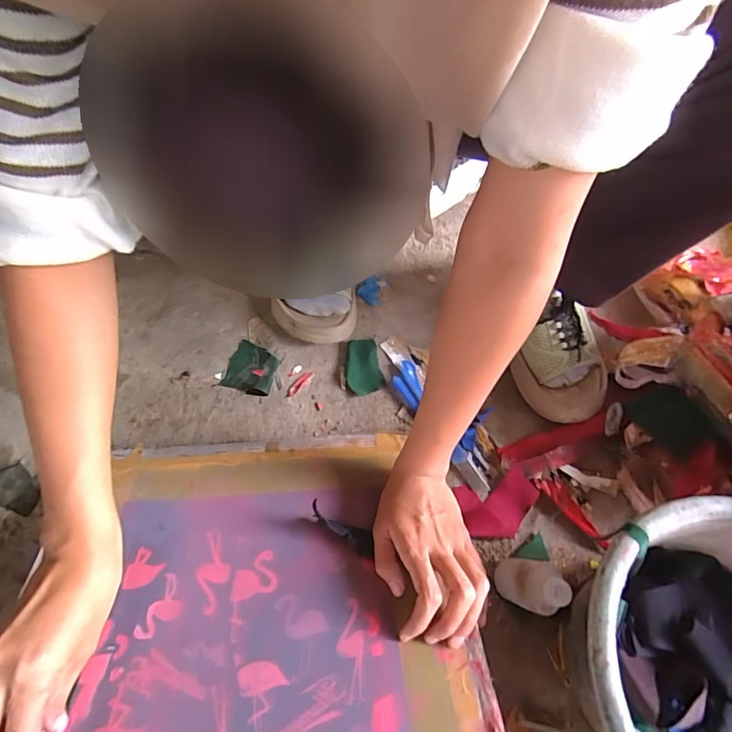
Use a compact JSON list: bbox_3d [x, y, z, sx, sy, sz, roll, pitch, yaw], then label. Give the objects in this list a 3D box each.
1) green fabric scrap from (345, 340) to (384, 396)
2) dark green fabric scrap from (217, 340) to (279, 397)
[{"bbox_3d":[-0.004,0.001,0.533,0.042,0.012,0.066,-11,65,-9],"label":"green fabric scrap"},{"bbox_3d":[-0.136,0.001,0.528,0.058,0.010,0.061,13,64,3],"label":"dark green fabric scrap"}]

